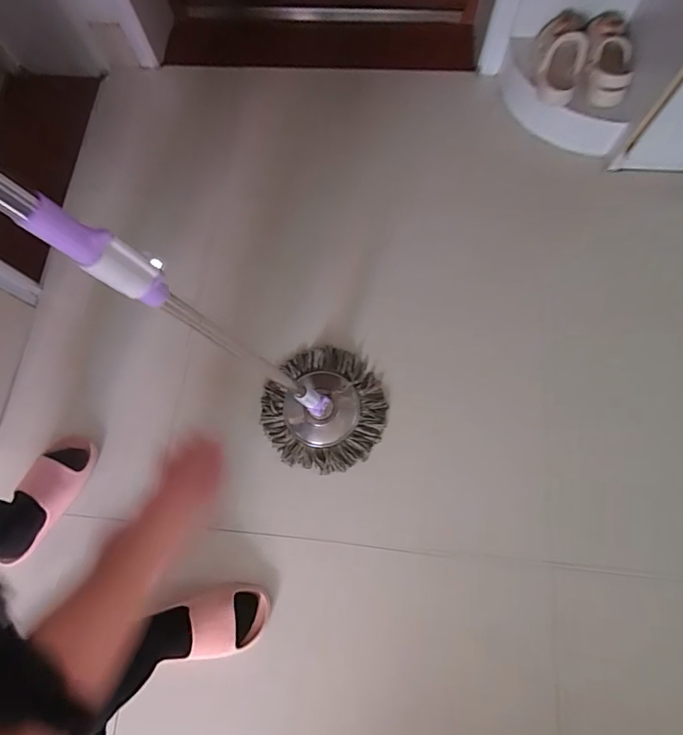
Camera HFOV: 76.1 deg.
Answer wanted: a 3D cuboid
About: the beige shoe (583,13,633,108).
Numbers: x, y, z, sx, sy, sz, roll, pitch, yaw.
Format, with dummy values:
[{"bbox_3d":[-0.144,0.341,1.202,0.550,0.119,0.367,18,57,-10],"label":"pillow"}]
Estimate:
[{"bbox_3d":[0.608,-0.714,1.008,0.103,0.065,0.215,8,74,4],"label":"beige shoe"}]

